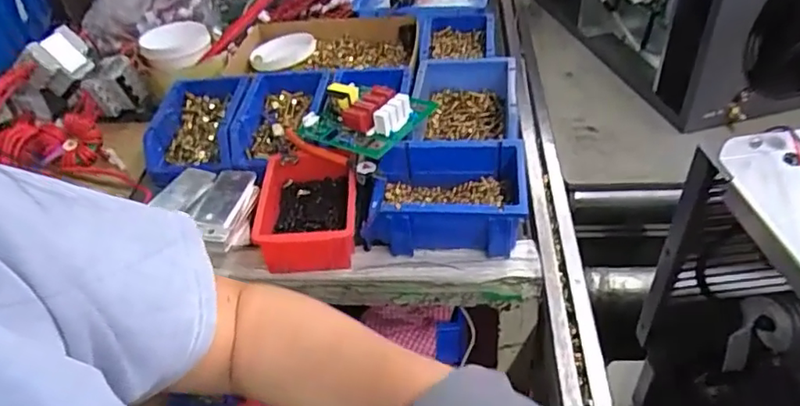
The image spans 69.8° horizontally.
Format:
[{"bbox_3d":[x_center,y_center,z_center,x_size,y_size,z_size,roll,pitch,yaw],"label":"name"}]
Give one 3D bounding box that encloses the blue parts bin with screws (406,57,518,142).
[{"bbox_3d":[0.074,-0.104,0.683,0.127,0.065,0.191,1,43,9],"label":"blue parts bin with screws"}]

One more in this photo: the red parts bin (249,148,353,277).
[{"bbox_3d":[-0.098,0.004,0.607,0.103,0.052,0.145,-7,42,1],"label":"red parts bin"}]

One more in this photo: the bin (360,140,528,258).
[{"bbox_3d":[0.046,0.000,0.588,0.158,0.083,0.100,2,43,10],"label":"bin"}]

